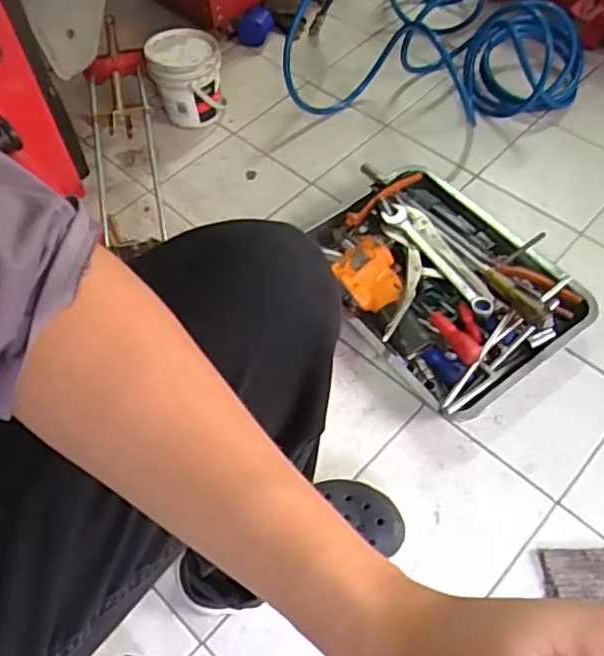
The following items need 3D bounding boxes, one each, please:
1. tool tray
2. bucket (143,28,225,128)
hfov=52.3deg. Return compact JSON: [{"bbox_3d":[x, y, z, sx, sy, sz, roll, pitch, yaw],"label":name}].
[{"bbox_3d":[0.198,-0.079,0.894,0.301,0.089,0.380,-33,61,-17],"label":"tool tray"},{"bbox_3d":[-0.205,-0.446,1.115,0.123,0.135,0.122,-1,57,2],"label":"bucket"}]

